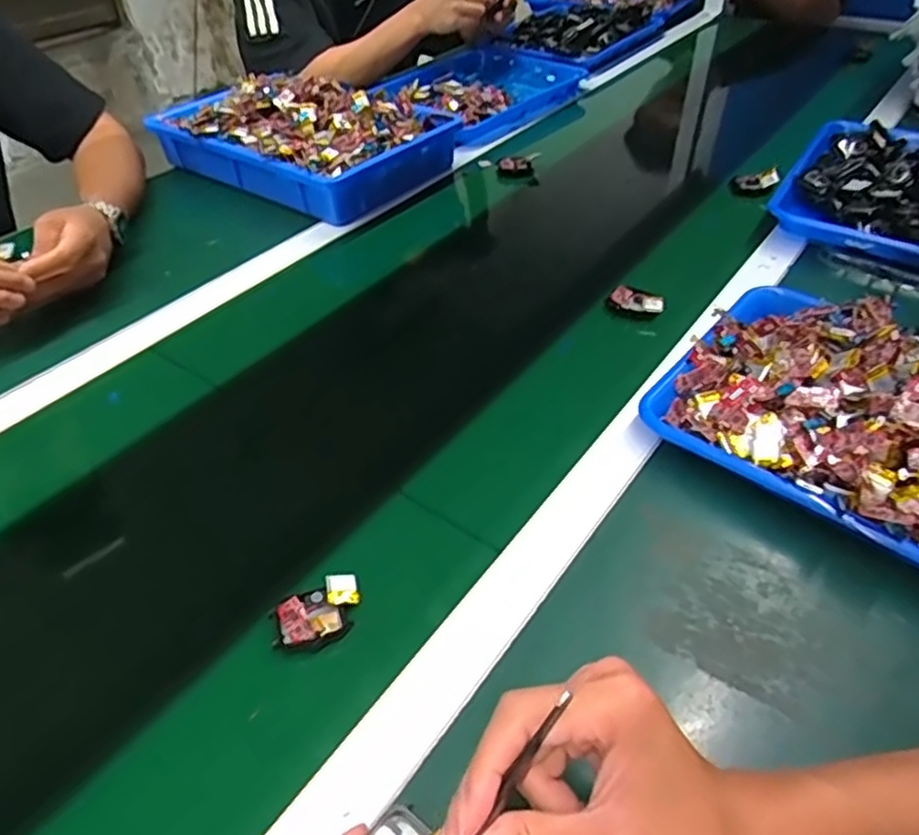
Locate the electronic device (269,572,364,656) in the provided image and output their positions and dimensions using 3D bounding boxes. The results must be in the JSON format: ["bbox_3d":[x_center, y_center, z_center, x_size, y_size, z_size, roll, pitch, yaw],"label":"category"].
[{"bbox_3d":[-0.087,0.123,0.436,0.056,0.017,0.036,-21,46,-21],"label":"electronic device"}]

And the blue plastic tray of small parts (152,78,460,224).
[{"bbox_3d":[-0.208,-0.377,0.930,0.349,0.087,0.244,24,48,28],"label":"blue plastic tray of small parts"}]

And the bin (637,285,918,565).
[{"bbox_3d":[0.331,0.003,0.517,0.330,0.072,0.241,28,50,28],"label":"bin"}]

